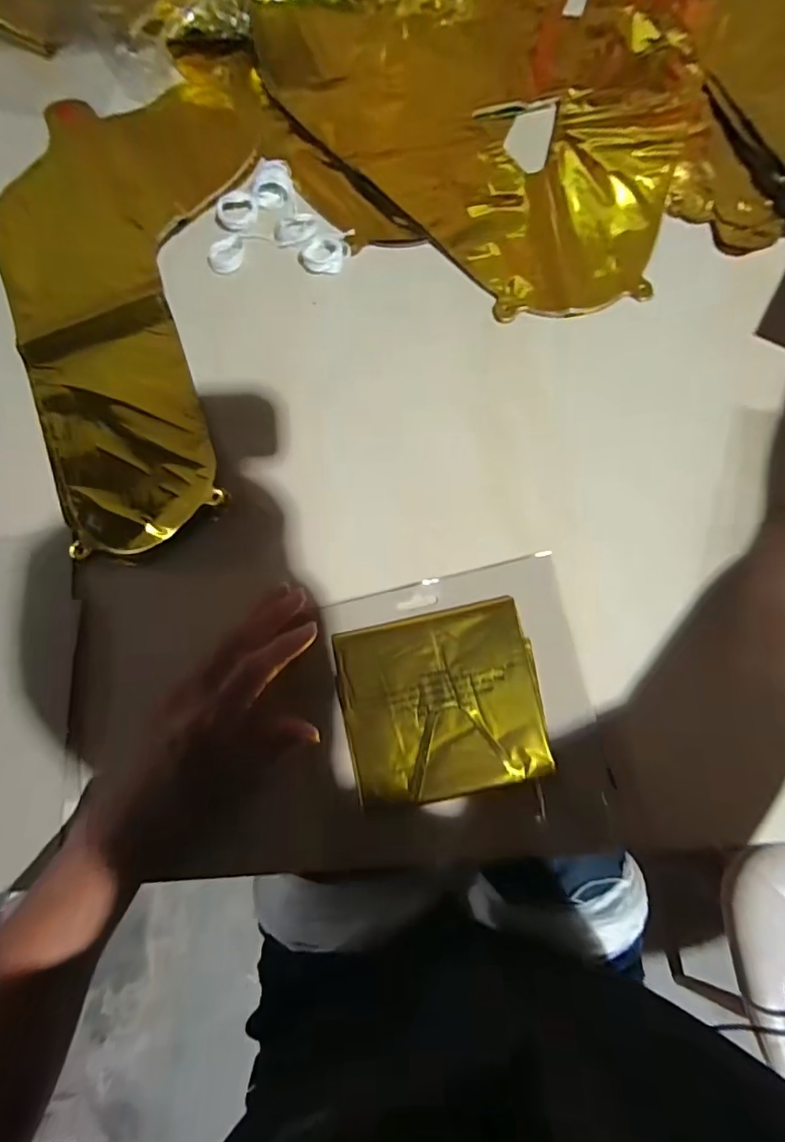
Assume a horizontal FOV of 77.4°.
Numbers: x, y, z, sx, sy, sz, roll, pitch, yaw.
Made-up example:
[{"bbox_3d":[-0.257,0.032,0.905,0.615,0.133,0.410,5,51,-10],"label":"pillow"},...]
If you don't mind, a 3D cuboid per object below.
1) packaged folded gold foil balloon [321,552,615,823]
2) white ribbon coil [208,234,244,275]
[{"bbox_3d":[0.048,0.086,0.331,0.166,0.012,0.165,-12,81,0],"label":"packaged folded gold foil balloon"},{"bbox_3d":[-0.133,-0.253,0.394,0.030,0.006,0.027,-31,81,-3],"label":"white ribbon coil"}]

